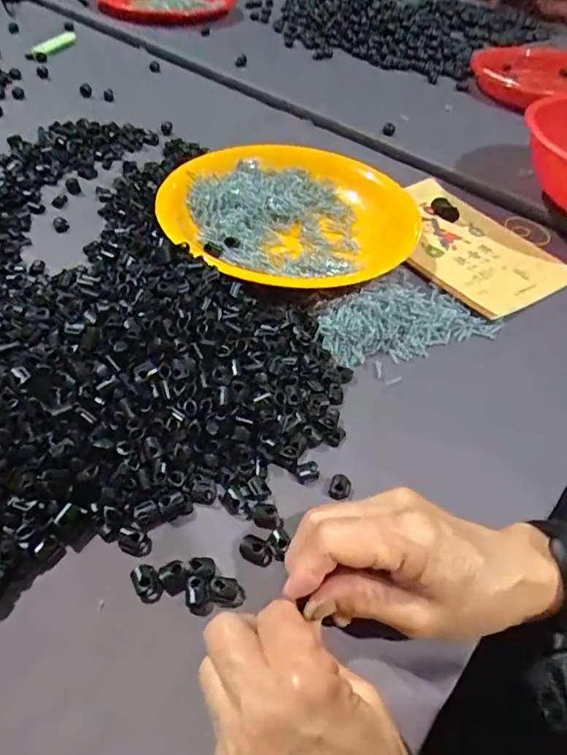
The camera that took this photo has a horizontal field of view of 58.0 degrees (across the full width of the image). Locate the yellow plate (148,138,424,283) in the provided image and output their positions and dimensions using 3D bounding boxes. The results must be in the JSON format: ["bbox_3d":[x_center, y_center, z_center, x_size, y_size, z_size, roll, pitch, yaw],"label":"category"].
[{"bbox_3d":[0.000,-0.158,0.496,0.214,0.039,0.231,3,48,-4],"label":"yellow plate"}]

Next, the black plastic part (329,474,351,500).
[{"bbox_3d":[0.036,0.069,0.323,0.013,0.005,0.016,19,49,11],"label":"black plastic part"}]

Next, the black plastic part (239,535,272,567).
[{"bbox_3d":[-0.015,0.098,0.293,0.019,0.005,0.014,20,49,11],"label":"black plastic part"}]

